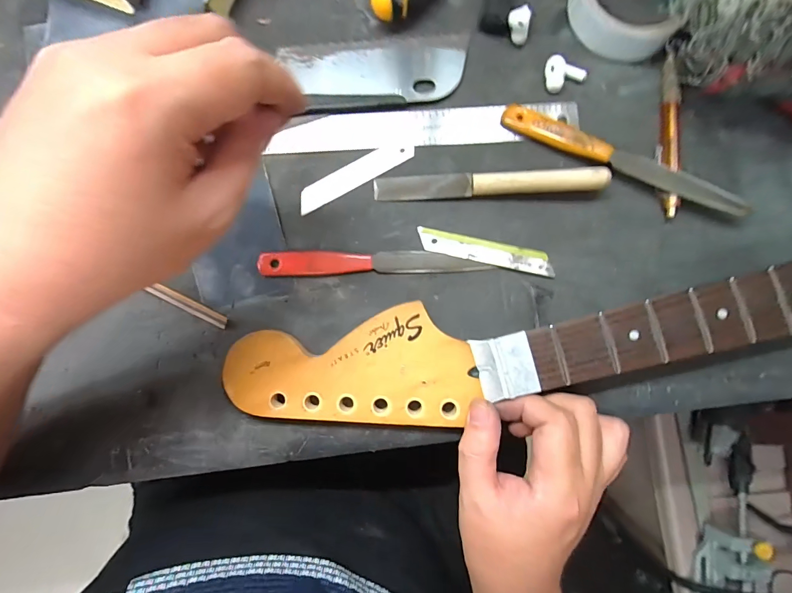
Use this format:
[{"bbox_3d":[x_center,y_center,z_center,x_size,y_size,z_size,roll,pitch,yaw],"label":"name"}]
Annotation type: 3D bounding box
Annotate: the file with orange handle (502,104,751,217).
[{"bbox_3d":[0.170,-0.105,0.276,0.183,0.018,0.023,24,86,3],"label":"file with orange handle"}]

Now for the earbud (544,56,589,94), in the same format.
[{"bbox_3d":[0.132,-0.176,0.286,0.030,0.014,0.023,-24,85,-1],"label":"earbud"}]

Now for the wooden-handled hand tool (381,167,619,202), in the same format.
[{"bbox_3d":[0.068,-0.085,0.273,0.167,0.020,0.018,-1,85,1],"label":"wooden-handled hand tool"}]

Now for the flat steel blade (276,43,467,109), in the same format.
[{"bbox_3d":[-0.017,-0.178,0.289,0.141,0.010,0.053,-4,85,1],"label":"flat steel blade"}]

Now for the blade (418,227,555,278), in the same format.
[{"bbox_3d":[0.068,-0.034,0.276,0.102,0.004,0.018,12,85,2],"label":"blade"}]

